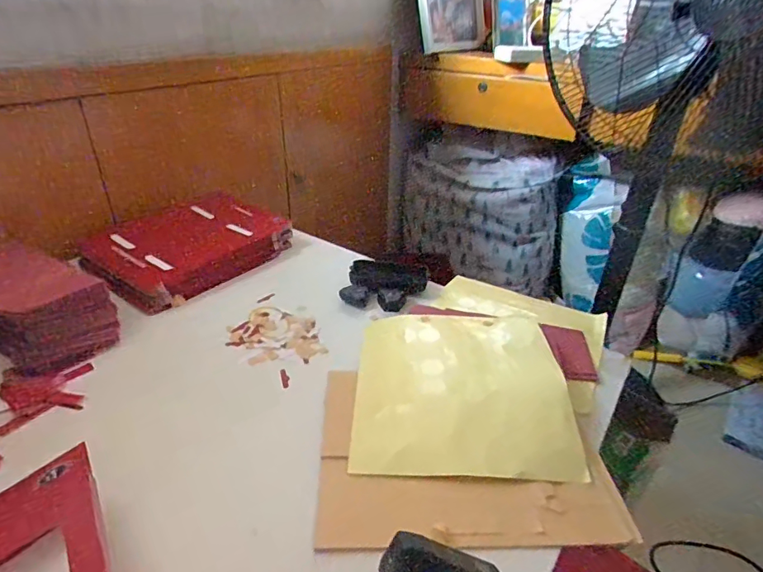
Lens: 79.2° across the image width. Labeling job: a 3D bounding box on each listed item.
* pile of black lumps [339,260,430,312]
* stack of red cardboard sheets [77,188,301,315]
[{"bbox_3d":[0.005,-0.003,0.644,0.111,0.030,0.079,6,31,4],"label":"pile of black lumps"},{"bbox_3d":[-0.299,-0.066,0.712,0.201,0.059,0.270,22,35,27],"label":"stack of red cardboard sheets"}]

